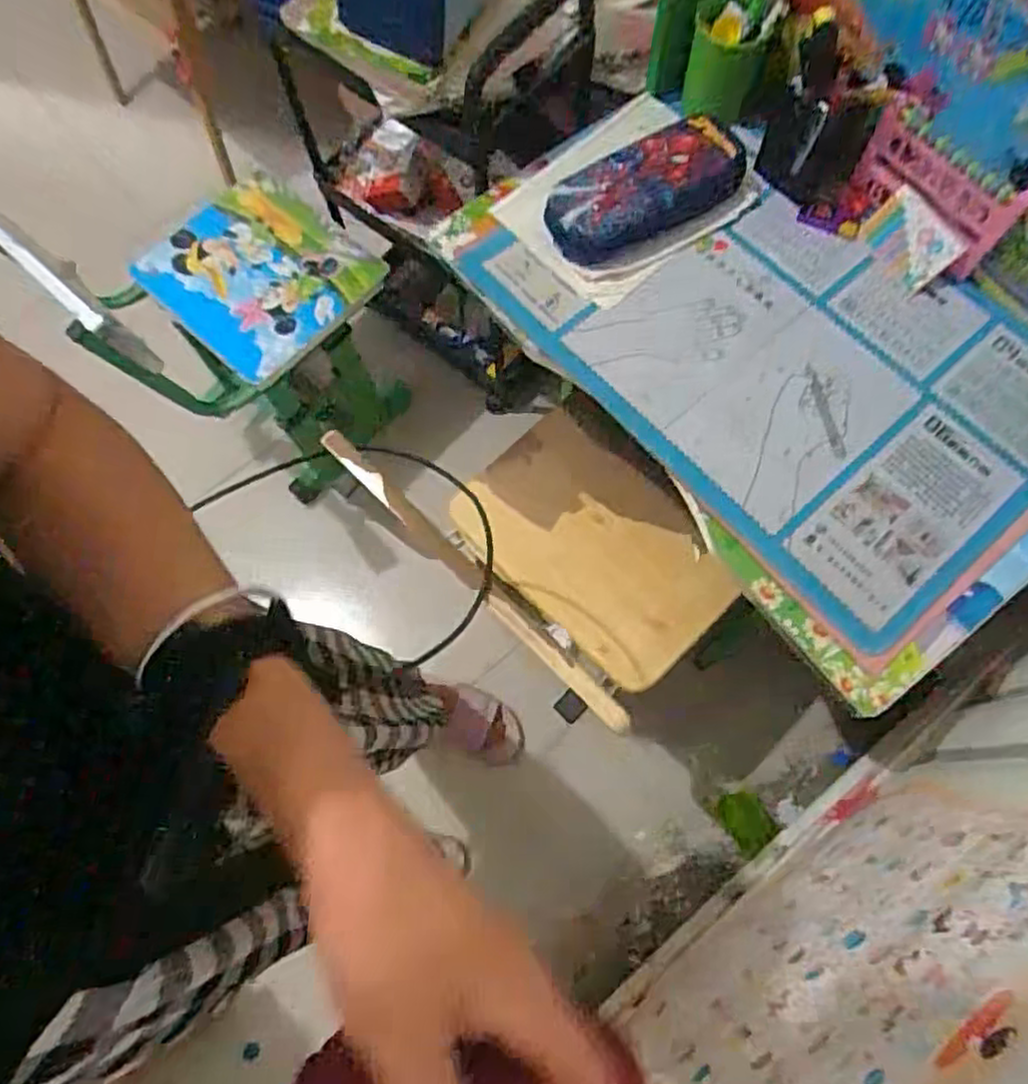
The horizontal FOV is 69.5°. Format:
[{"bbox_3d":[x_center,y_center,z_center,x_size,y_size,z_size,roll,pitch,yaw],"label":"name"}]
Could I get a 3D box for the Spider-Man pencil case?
[{"bbox_3d":[0.146,-0.380,0.805,0.215,0.064,0.093,-31,73,-9],"label":"Spider-Man pencil case"}]

